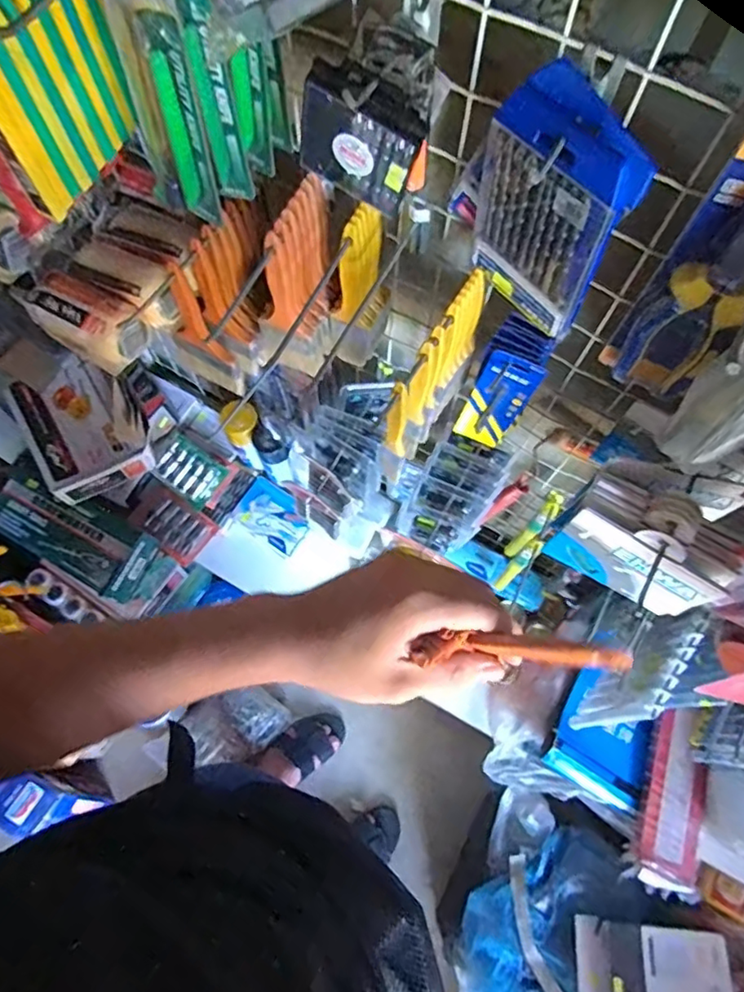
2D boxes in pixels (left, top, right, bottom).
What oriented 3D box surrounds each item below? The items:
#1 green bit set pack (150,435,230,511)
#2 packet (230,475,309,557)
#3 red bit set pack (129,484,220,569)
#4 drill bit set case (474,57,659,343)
[{"bbox_3d":[-0.341,-0.044,1.113,0.114,0.015,0.092,37,89,-10],"label":"green bit set pack"},{"bbox_3d":[-0.189,0.040,1.140,0.144,0.020,0.100,36,72,11],"label":"packet"},{"bbox_3d":[-0.373,0.046,1.097,0.159,0.031,0.092,35,72,11],"label":"red bit set pack"},{"bbox_3d":[0.121,-0.191,0.398,0.040,0.140,0.103,-37,74,-14],"label":"drill bit set case"}]

